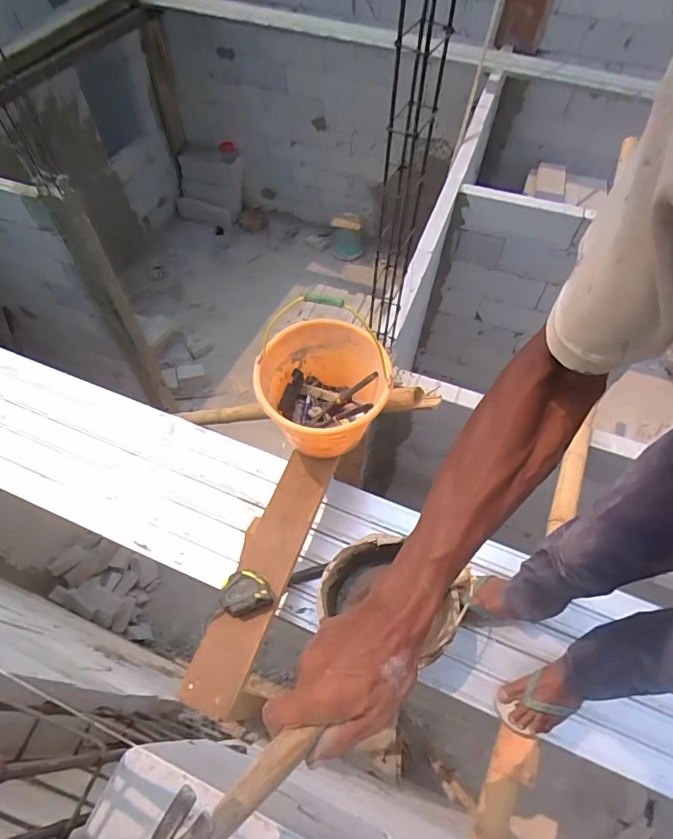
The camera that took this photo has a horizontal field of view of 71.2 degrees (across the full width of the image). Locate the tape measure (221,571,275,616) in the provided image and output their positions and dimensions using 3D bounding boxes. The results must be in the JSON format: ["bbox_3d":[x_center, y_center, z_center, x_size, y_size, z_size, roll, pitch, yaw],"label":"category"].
[{"bbox_3d":[-0.181,0.348,0.944,0.101,0.037,0.084,-9,59,-7],"label":"tape measure"}]

